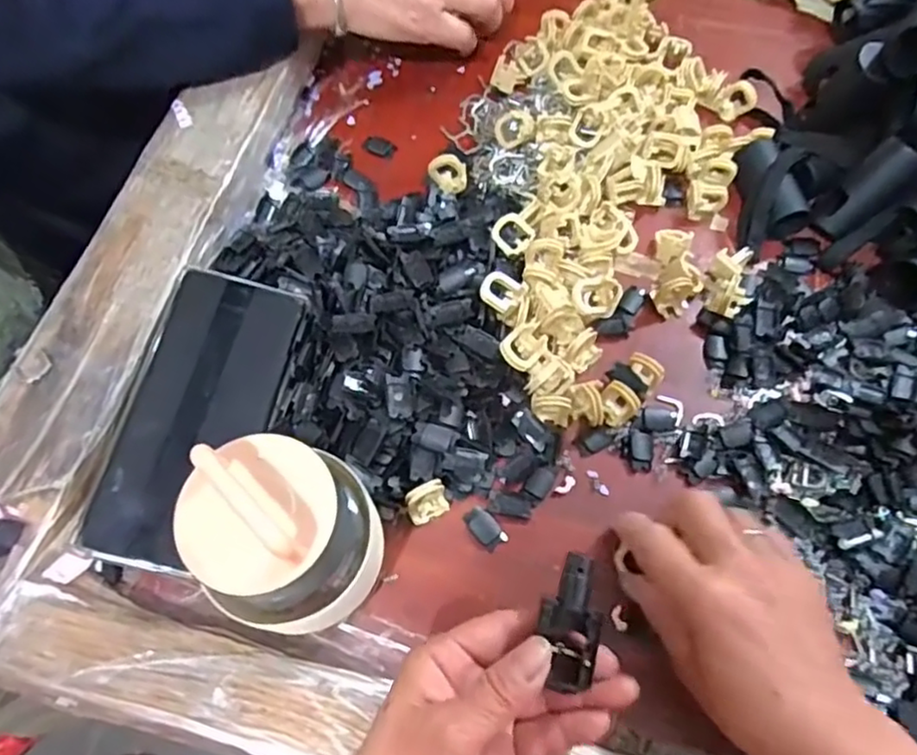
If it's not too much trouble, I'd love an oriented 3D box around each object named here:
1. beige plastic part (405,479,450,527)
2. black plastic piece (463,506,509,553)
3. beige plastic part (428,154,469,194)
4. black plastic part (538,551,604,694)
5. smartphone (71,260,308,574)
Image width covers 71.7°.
[{"bbox_3d":[-0.016,0.067,0.337,0.022,0.020,0.015,-24,68,-9],"label":"beige plastic part"},{"bbox_3d":[0.014,0.081,0.342,0.014,0.004,0.024,-39,71,-14],"label":"black plastic piece"},{"bbox_3d":[-0.006,-0.136,0.425,0.022,0.026,0.014,-38,25,9],"label":"beige plastic part"},{"bbox_3d":[0.047,0.100,0.264,0.024,0.014,0.051,3,90,2],"label":"black plastic part"},{"bbox_3d":[-0.142,0.021,0.349,0.074,0.008,0.161,15,72,-4],"label":"smartphone"}]

